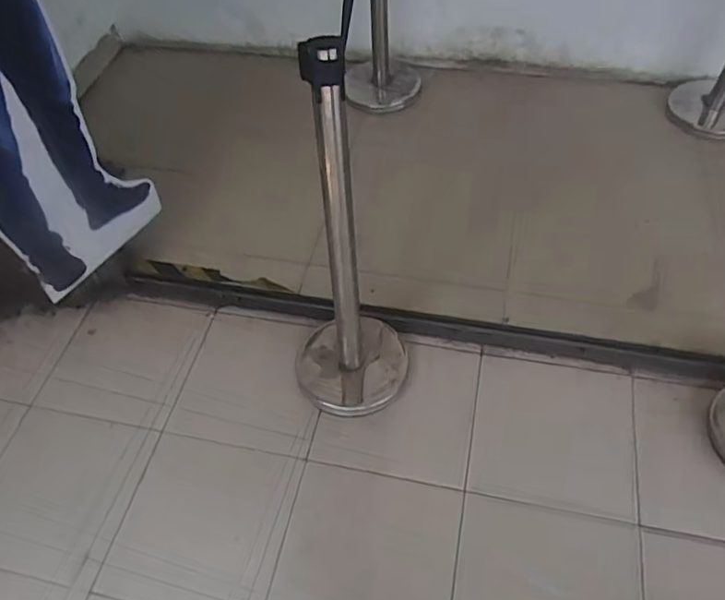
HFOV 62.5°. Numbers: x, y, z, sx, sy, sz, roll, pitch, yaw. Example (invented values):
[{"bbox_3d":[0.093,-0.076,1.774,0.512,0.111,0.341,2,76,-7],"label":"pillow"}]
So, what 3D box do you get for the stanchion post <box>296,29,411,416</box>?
[{"bbox_3d":[-0.041,-0.073,1.344,0.312,0.895,0.295,4,52,4],"label":"stanchion post"}]

